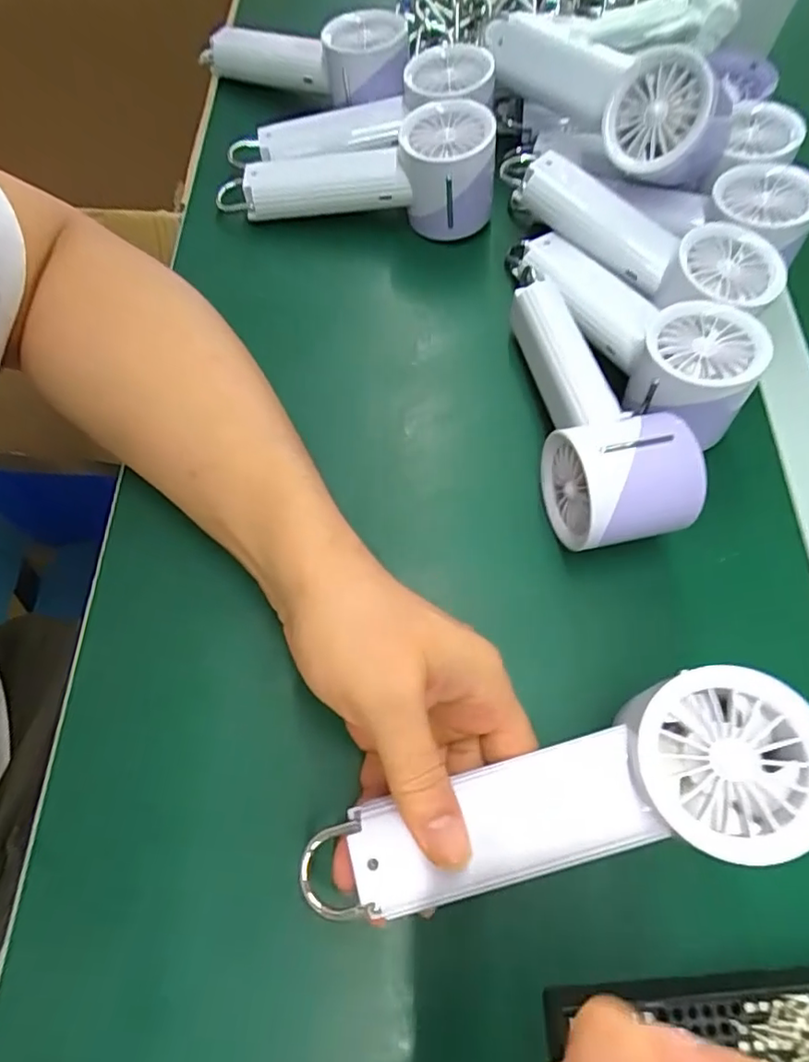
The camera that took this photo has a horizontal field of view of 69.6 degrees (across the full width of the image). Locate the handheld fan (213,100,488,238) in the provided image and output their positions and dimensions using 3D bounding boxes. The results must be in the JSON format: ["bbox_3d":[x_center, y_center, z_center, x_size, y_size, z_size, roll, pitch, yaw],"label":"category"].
[{"bbox_3d":[-0.035,-0.248,0.395,0.188,0.063,0.061,9,66,3],"label":"handheld fan"}]

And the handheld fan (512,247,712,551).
[{"bbox_3d":[0.095,-0.089,0.327,0.061,0.051,0.198,-12,66,-7],"label":"handheld fan"}]

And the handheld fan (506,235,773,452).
[{"bbox_3d":[0.130,-0.128,0.363,0.069,0.059,0.192,-24,55,-12],"label":"handheld fan"}]

